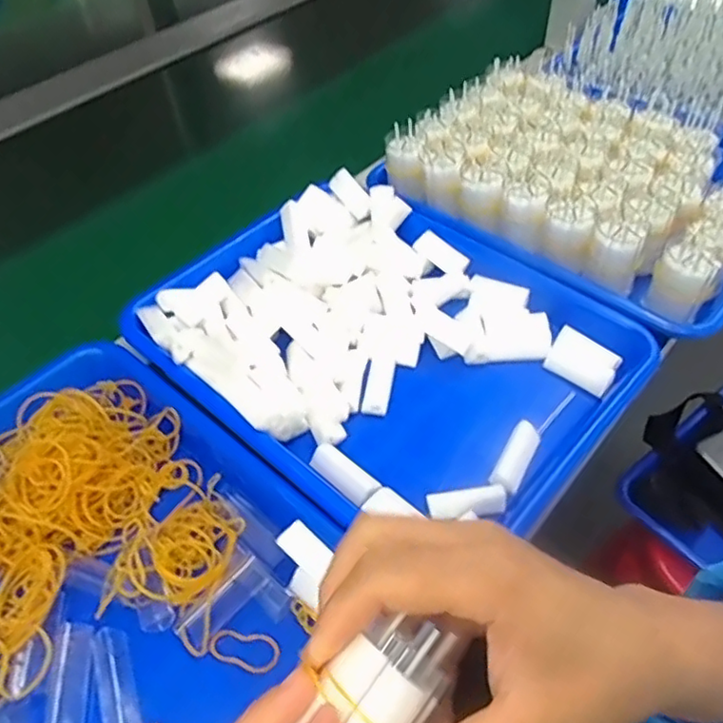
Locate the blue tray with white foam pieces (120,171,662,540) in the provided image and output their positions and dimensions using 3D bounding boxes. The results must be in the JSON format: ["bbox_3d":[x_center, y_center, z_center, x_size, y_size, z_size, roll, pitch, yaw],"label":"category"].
[{"bbox_3d":[0.015,-0.017,0.463,0.322,0.051,0.257,34,59,28],"label":"blue tray with white foam pieces"}]

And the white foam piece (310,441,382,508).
[{"bbox_3d":[-0.011,0.071,0.397,0.048,0.011,0.022,32,58,27],"label":"white foam piece"}]

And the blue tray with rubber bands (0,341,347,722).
[{"bbox_3d":[-0.160,0.135,0.346,0.330,0.036,0.251,33,59,28],"label":"blue tray with rubber bands"}]

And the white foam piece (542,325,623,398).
[{"bbox_3d":[0.157,-0.001,0.439,0.049,0.014,0.035,33,59,28],"label":"white foam piece"}]

